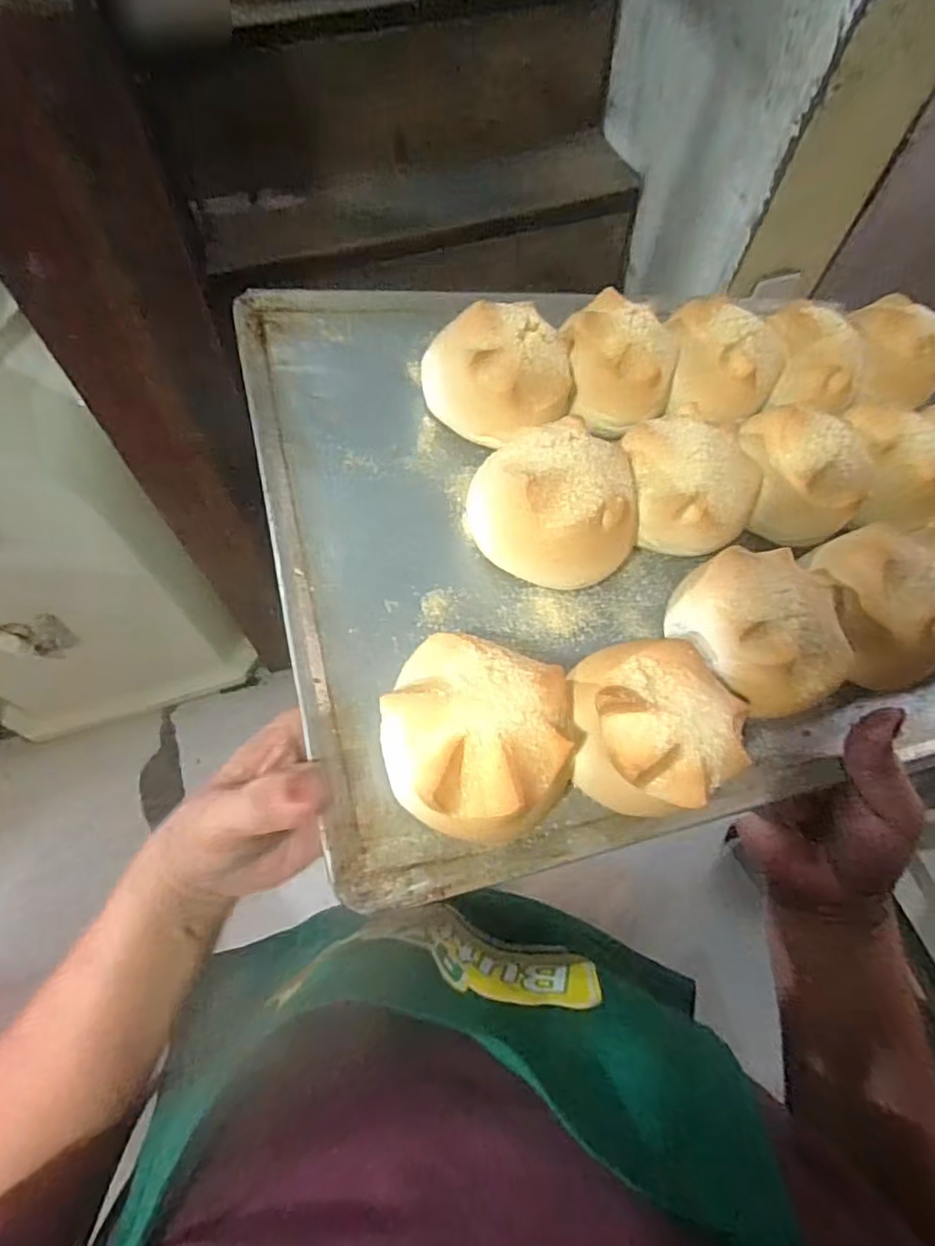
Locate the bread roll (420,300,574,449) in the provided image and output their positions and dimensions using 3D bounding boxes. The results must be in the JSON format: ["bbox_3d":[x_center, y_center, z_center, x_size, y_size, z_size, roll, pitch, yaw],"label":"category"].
[{"bbox_3d":[0.016,-0.134,0.325,0.070,0.050,0.060,41,69,15],"label":"bread roll"}]

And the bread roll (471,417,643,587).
[{"bbox_3d":[0.042,-0.056,0.289,0.069,0.046,0.066,1,64,-3],"label":"bread roll"}]

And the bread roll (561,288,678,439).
[{"bbox_3d":[0.082,-0.142,0.341,0.062,0.036,0.067,1,64,-3],"label":"bread roll"}]

